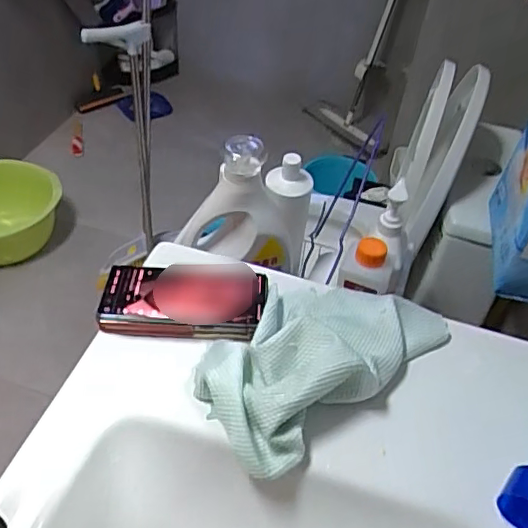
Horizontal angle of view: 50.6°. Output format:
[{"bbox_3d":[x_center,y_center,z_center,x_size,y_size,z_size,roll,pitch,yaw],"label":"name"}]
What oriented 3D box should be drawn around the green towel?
[{"bbox_3d":[0.051,0.067,0.516,0.244,0.053,0.140,-30,55,-30],"label":"green towel"}]

